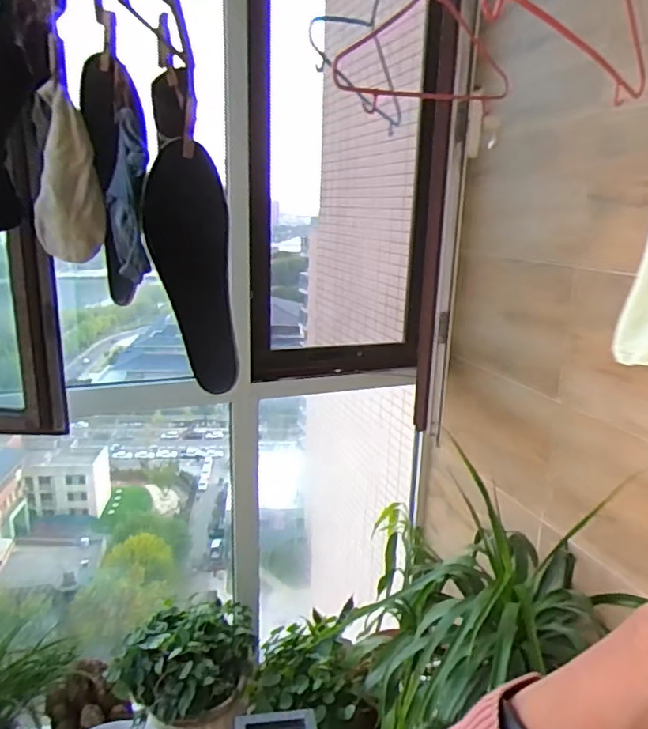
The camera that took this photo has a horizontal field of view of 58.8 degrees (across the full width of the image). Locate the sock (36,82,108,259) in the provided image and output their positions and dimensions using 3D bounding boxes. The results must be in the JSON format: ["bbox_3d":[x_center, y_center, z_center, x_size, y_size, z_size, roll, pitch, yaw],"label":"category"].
[{"bbox_3d":[-0.265,-0.191,0.594,0.068,0.158,0.045,-5,16,-21],"label":"sock"}]

